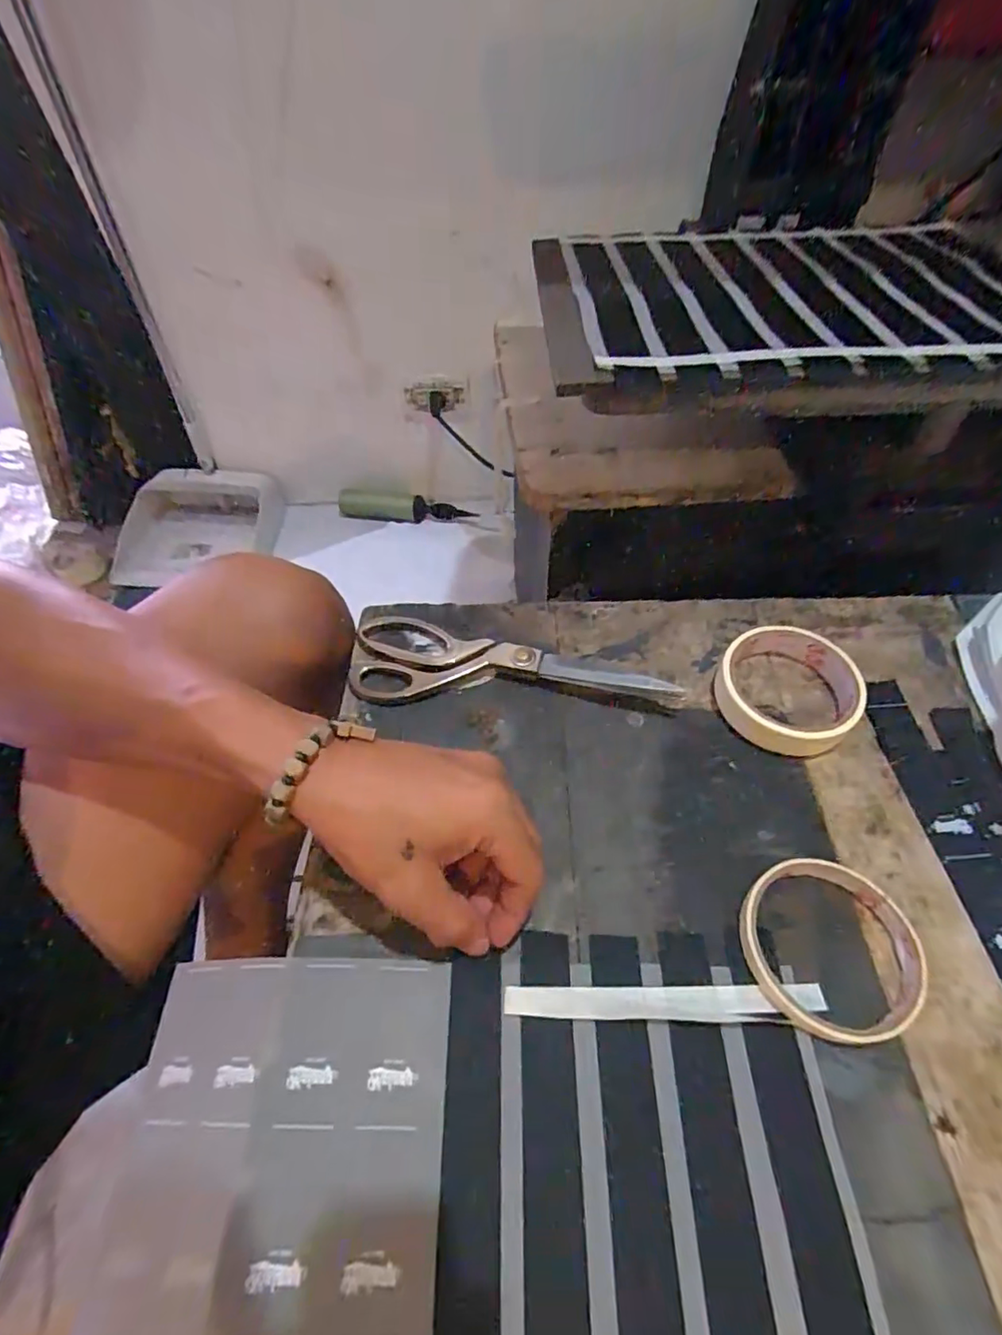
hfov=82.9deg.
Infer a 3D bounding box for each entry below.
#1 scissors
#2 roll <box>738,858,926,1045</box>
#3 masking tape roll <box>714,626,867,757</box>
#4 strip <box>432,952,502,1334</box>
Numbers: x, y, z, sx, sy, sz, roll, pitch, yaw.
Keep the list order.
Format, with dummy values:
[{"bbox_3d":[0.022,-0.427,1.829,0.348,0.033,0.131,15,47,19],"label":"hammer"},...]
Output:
[{"bbox_3d":[0.007,-0.008,0.406,0.221,0.016,0.073,-1,52,-1],"label":"scissors"},{"bbox_3d":[0.171,0.144,0.295,0.087,0.013,0.083,0,52,-1],"label":"roll"},{"bbox_3d":[0.192,0.014,0.380,0.085,0.029,0.089,0,52,-1],"label":"masking tape roll"},{"bbox_3d":[-0.013,0.249,0.216,0.025,0.006,0.244,1,51,0],"label":"strip"}]

